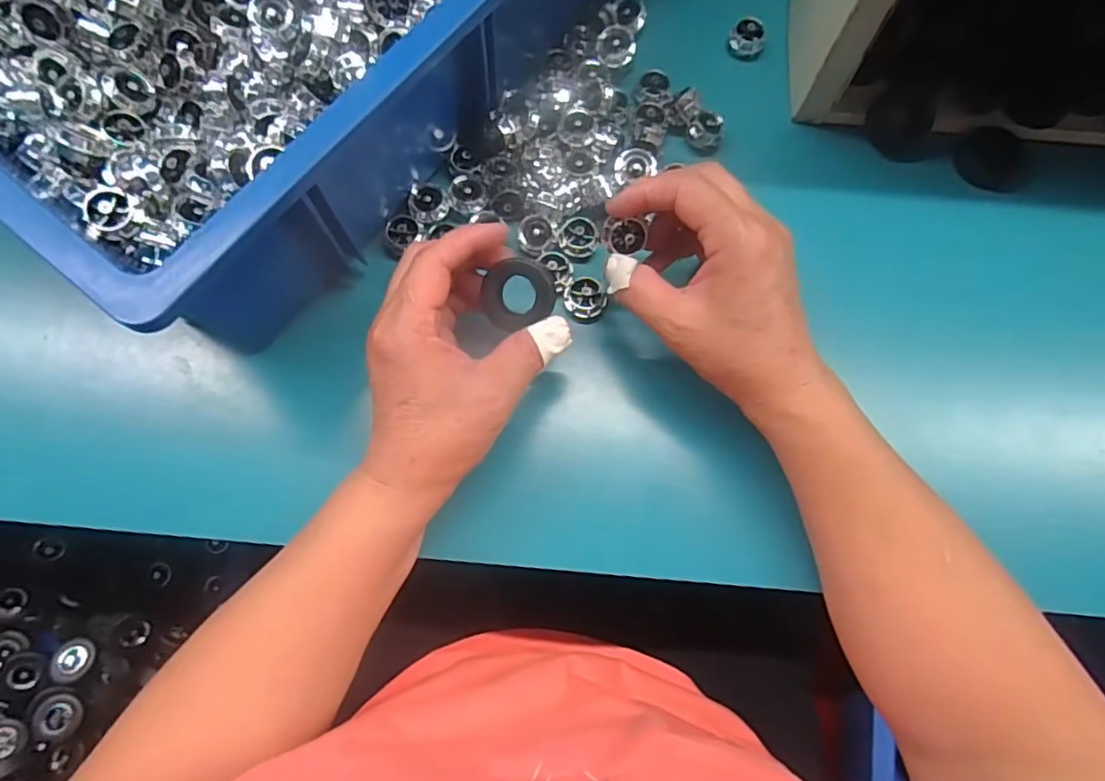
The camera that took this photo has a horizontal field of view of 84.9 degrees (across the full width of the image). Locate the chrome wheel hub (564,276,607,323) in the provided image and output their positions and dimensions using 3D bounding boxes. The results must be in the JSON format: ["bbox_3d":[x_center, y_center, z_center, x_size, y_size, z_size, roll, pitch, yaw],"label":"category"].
[{"bbox_3d":[0.020,-0.055,0.360,0.025,0.012,0.026,0,77,0],"label":"chrome wheel hub"}]

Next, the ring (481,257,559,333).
[{"bbox_3d":[-0.018,-0.048,0.309,0.036,0.017,0.033,0,77,0],"label":"ring"}]

